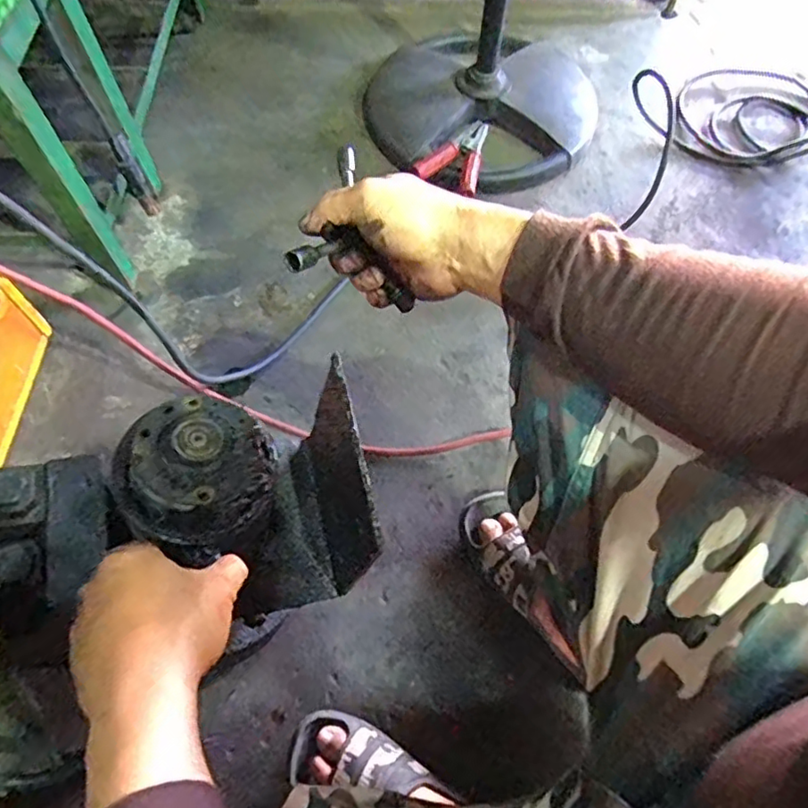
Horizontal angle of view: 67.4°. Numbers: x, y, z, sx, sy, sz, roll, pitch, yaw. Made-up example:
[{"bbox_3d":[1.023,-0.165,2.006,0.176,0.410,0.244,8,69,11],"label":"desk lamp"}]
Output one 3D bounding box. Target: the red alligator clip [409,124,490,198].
[{"bbox_3d":[0.098,-0.418,1.007,0.109,0.033,0.125,31,67,13],"label":"red alligator clip"}]

